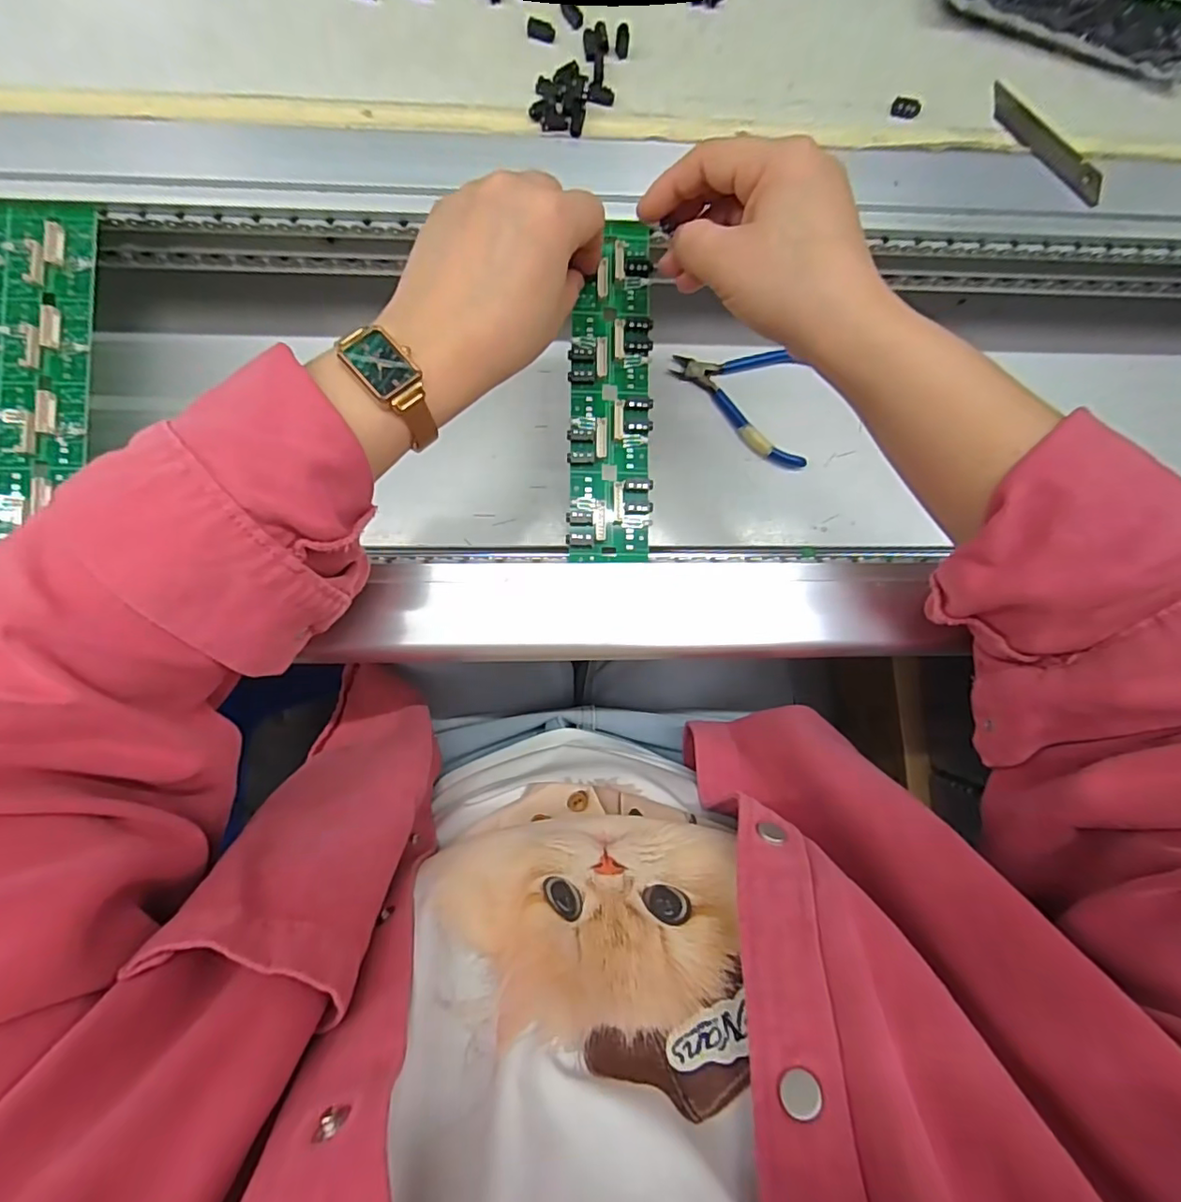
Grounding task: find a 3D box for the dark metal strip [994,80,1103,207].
[{"bbox_3d":[0.248,-0.249,0.314,0.018,0.004,0.081,-44,91,-4],"label":"dark metal strip"}]

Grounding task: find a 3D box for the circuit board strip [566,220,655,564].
[{"bbox_3d":[0.012,-0.110,0.304,0.044,0.008,0.178,3,87,-3],"label":"circuit board strip"}]

